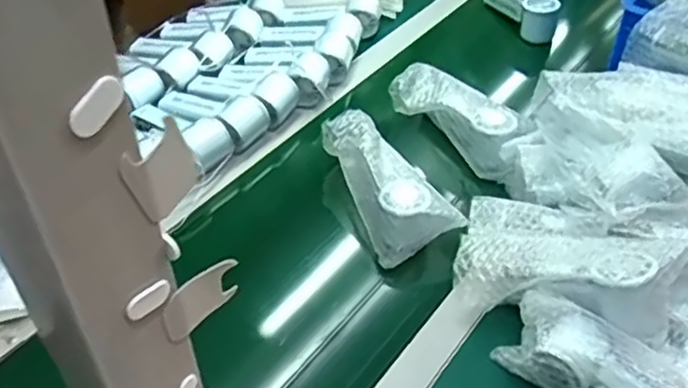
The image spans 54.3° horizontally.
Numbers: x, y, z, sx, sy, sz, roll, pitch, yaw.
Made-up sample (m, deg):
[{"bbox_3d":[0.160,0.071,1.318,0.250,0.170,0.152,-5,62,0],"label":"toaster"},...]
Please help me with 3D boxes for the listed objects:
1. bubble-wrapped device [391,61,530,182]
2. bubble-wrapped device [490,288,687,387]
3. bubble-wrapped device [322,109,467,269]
[{"bbox_3d":[0.152,-0.102,0.880,0.066,0.061,0.195,-30,51,-30],"label":"bubble-wrapped device"},{"bbox_3d":[0.238,0.170,0.593,0.205,0.074,0.065,34,51,30],"label":"bubble-wrapped device"},{"bbox_3d":[0.051,-0.018,0.782,0.088,0.067,0.187,-14,45,-16],"label":"bubble-wrapped device"}]

